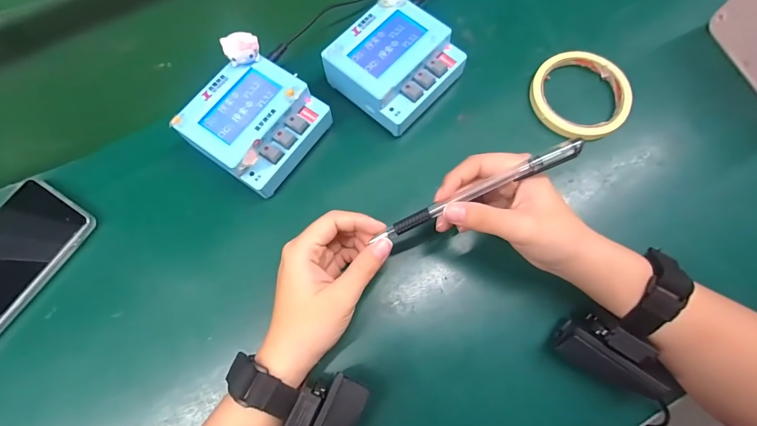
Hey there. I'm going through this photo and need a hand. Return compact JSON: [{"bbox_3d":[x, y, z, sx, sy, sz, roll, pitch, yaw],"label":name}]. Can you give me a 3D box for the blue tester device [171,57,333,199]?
[{"bbox_3d":[-0.109,-0.079,0.342,0.098,0.051,0.101,35,76,13],"label":"blue tester device"}]

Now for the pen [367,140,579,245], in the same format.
[{"bbox_3d":[0.070,-0.015,0.260,0.146,0.008,0.011,-25,72,10],"label":"pen"}]

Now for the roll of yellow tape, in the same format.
[{"bbox_3d":[0.197,-0.115,0.361,0.090,0.013,0.092,-1,72,2],"label":"roll of yellow tape"}]

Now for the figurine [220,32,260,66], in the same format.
[{"bbox_3d":[-0.120,-0.144,0.324,0.029,0.023,0.017,-4,71,1],"label":"figurine"}]

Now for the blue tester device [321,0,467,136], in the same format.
[{"bbox_3d":[0.016,-0.141,0.357,0.108,0.049,0.099,-44,75,-11],"label":"blue tester device"}]

